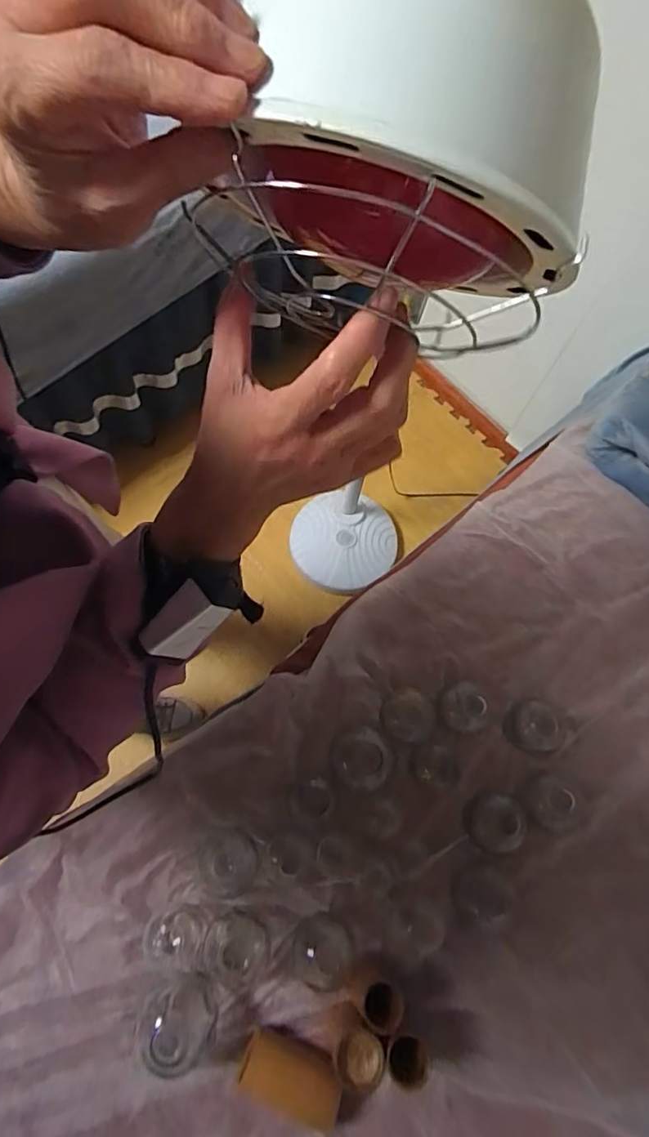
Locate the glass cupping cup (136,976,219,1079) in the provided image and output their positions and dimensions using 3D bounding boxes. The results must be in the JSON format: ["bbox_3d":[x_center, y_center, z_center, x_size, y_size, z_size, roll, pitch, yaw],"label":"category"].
[{"bbox_3d":[-0.151,0.473,0.551,0.078,0.069,0.073,2,69,-4],"label":"glass cupping cup"}]

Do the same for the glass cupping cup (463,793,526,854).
[{"bbox_3d":[0.207,0.307,0.635,0.062,0.054,0.062,6,68,-2],"label":"glass cupping cup"}]

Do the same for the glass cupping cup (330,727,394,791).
[{"bbox_3d":[0.046,0.228,0.635,0.071,0.062,0.069,2,69,-4],"label":"glass cupping cup"}]

